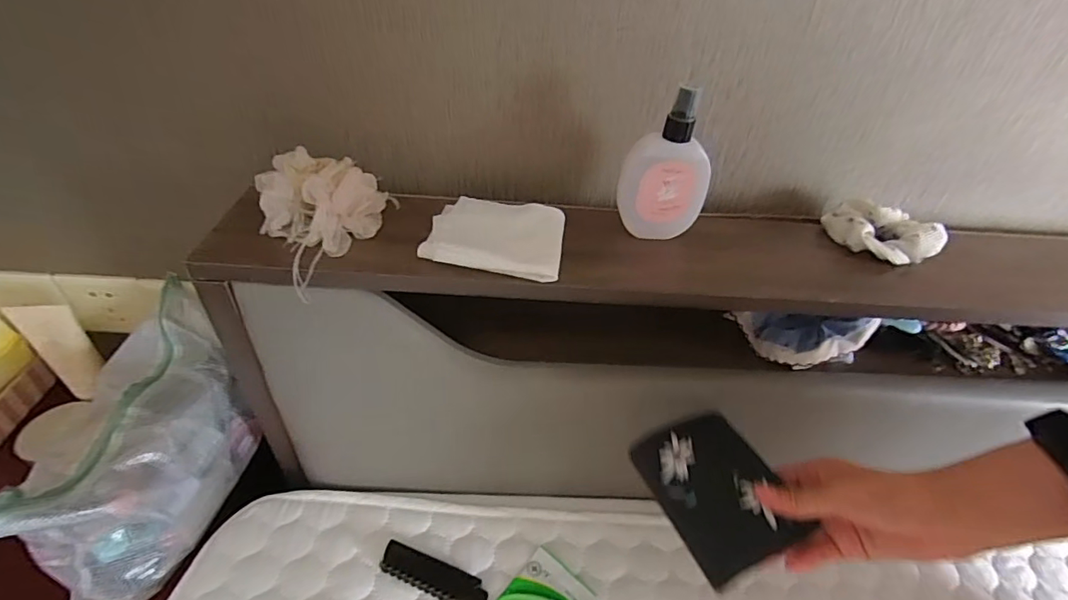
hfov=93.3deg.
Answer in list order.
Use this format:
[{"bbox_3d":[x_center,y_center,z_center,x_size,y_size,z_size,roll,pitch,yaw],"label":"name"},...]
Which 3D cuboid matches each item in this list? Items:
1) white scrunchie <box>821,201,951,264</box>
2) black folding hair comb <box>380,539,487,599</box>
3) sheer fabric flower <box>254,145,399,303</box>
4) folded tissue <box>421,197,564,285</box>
[{"bbox_3d":[0.316,-0.059,0.457,0.097,0.036,0.058,22,43,19],"label":"white scrunchie"},{"bbox_3d":[-0.091,0.254,0.461,0.102,0.014,0.026,18,42,12],"label":"black folding hair comb"},{"bbox_3d":[-0.169,-0.072,0.394,0.079,0.056,0.100,27,45,24],"label":"sheer fabric flower"},{"bbox_3d":[-0.031,-0.060,0.421,0.110,0.020,0.108,6,40,0],"label":"folded tissue"}]

